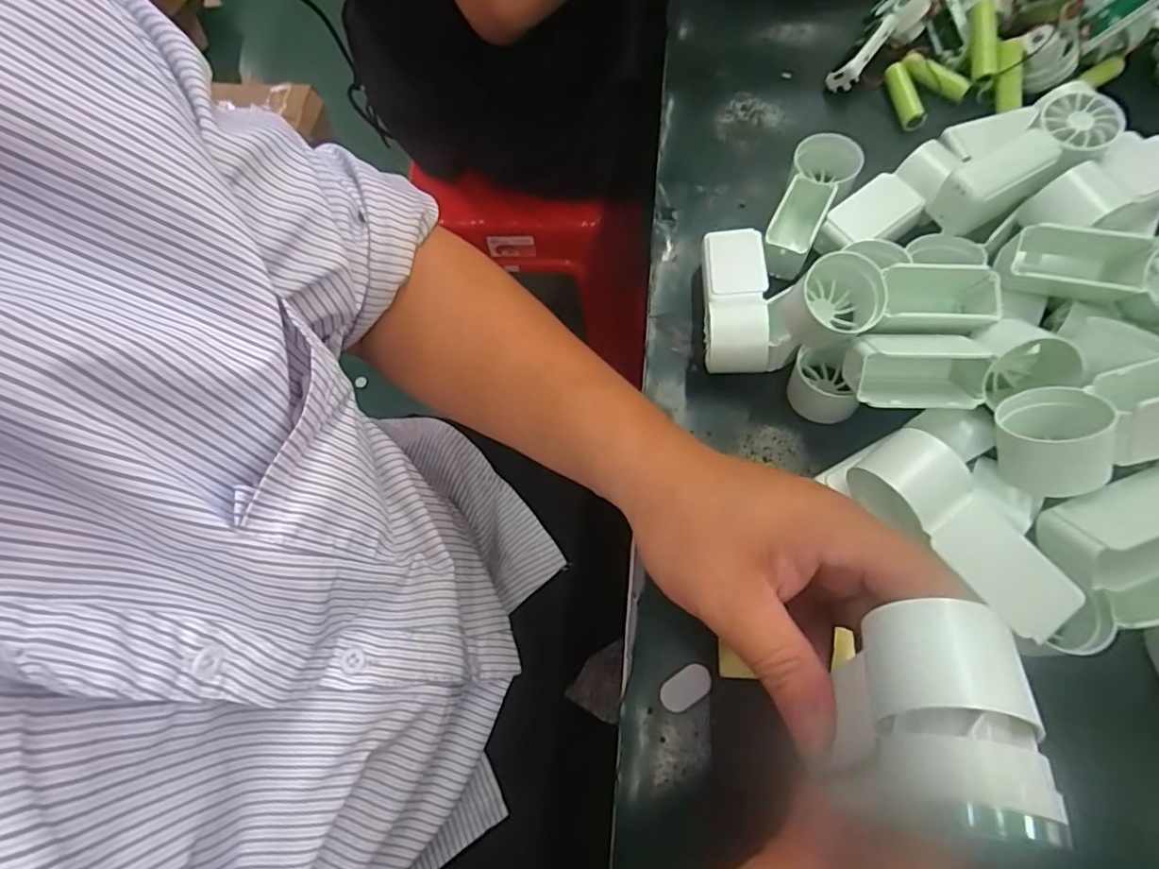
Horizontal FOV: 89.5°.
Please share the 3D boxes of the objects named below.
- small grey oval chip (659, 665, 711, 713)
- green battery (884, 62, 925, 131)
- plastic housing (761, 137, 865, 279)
[{"bbox_3d":[0.051,0.120,0.276,0.026,0.004,0.014,-31,70,-10],"label":"small grey oval chip"},{"bbox_3d":[0.222,-0.230,0.400,0.014,0.013,0.051,-4,68,1],"label":"green battery"},{"bbox_3d":[0.138,-0.139,0.359,0.037,0.032,0.094,27,71,13],"label":"plastic housing"}]

